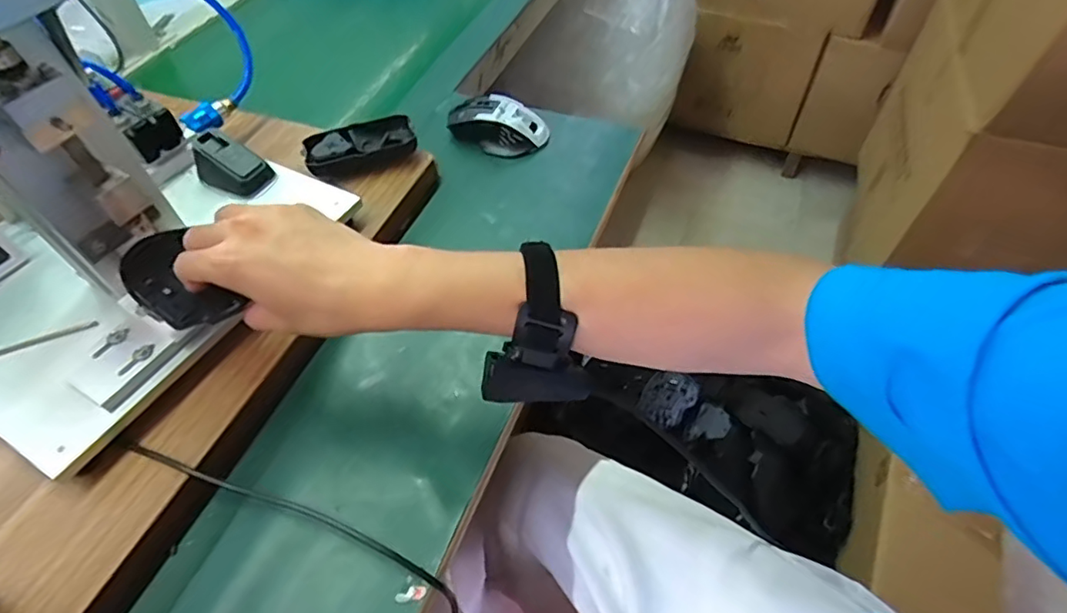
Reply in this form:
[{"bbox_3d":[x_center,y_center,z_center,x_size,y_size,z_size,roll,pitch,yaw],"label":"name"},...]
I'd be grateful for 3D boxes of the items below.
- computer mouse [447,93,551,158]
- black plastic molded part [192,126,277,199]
[{"bbox_3d":[-0.041,-0.205,0.642,0.113,0.039,0.063,18,56,15],"label":"computer mouse"},{"bbox_3d":[-0.282,-0.130,0.532,0.066,0.047,0.041,16,55,14],"label":"black plastic molded part"}]

